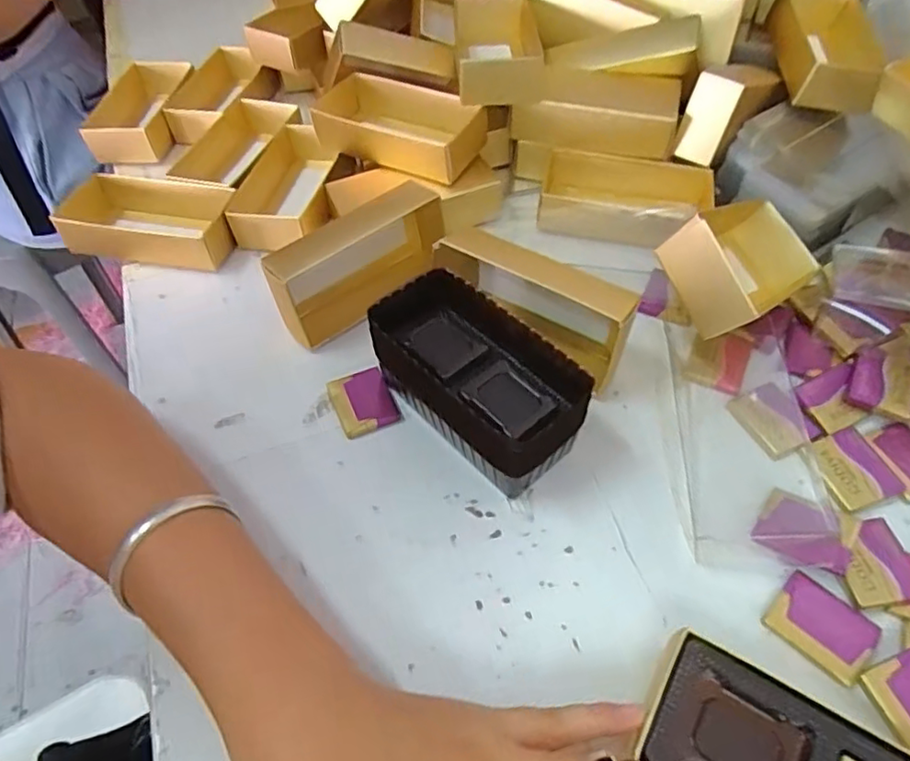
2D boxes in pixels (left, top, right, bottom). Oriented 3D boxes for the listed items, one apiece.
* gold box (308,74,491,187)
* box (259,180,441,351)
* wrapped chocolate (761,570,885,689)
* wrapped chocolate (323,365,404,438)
[{"bbox_3d":[-0.041,-0.186,0.441,0.125,0.031,0.068,26,60,22],"label":"gold box"},{"bbox_3d":[-0.057,-0.075,0.381,0.117,0.058,0.033,-32,58,-21],"label":"box"},{"bbox_3d":[0.162,0.108,0.268,0.039,0.004,0.032,36,64,27],"label":"wrapped chocolate"},{"bbox_3d":[-0.053,0.012,0.351,0.033,0.005,0.041,-23,55,-11],"label":"wrapped chocolate"}]

